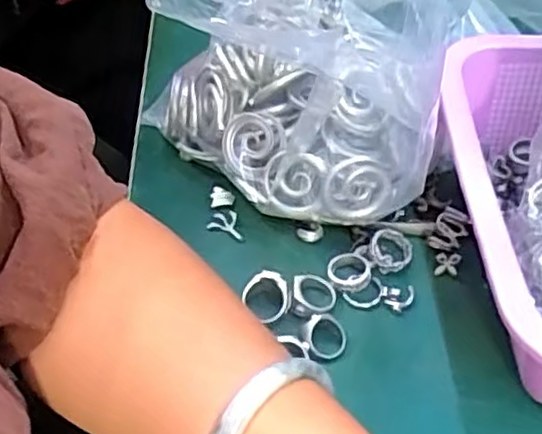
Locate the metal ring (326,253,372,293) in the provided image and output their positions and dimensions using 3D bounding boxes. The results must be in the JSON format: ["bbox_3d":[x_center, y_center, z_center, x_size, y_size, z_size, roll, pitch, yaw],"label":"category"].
[{"bbox_3d":[0.042,0.030,0.379,0.024,0.006,0.025,1,47,-1],"label":"metal ring"}]

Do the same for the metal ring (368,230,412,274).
[{"bbox_3d":[0.066,0.019,0.387,0.023,0.009,0.025,1,47,-1],"label":"metal ring"}]

